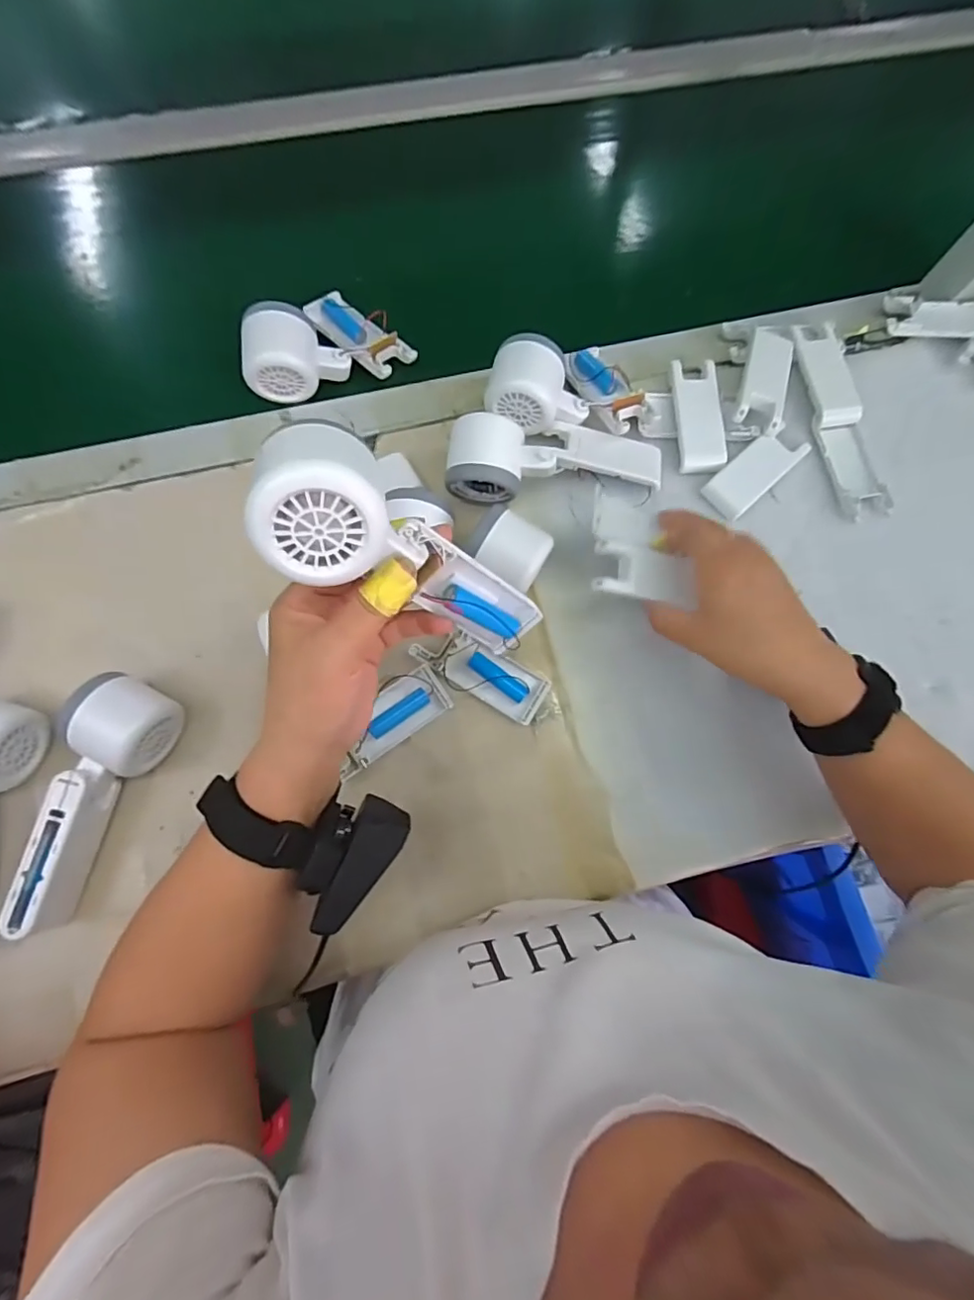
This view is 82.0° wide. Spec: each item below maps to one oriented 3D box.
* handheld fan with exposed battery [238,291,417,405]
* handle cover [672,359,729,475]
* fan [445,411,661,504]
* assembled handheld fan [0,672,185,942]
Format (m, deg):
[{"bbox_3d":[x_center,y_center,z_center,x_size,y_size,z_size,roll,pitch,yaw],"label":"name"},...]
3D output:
[{"bbox_3d":[-0.138,-0.270,0.476,0.133,0.051,0.091,-13,78,-7],"label":"handheld fan with exposed battery"},{"bbox_3d":[0.182,-0.200,0.476,0.039,0.011,0.097,-1,77,-4],"label":"handle cover"},{"bbox_3d":[0.057,-0.156,0.446,0.178,0.046,0.058,-6,77,-5],"label":"fan"},{"bbox_3d":[-0.279,0.098,0.381,0.056,0.054,0.166,25,76,2],"label":"assembled handheld fan"}]

